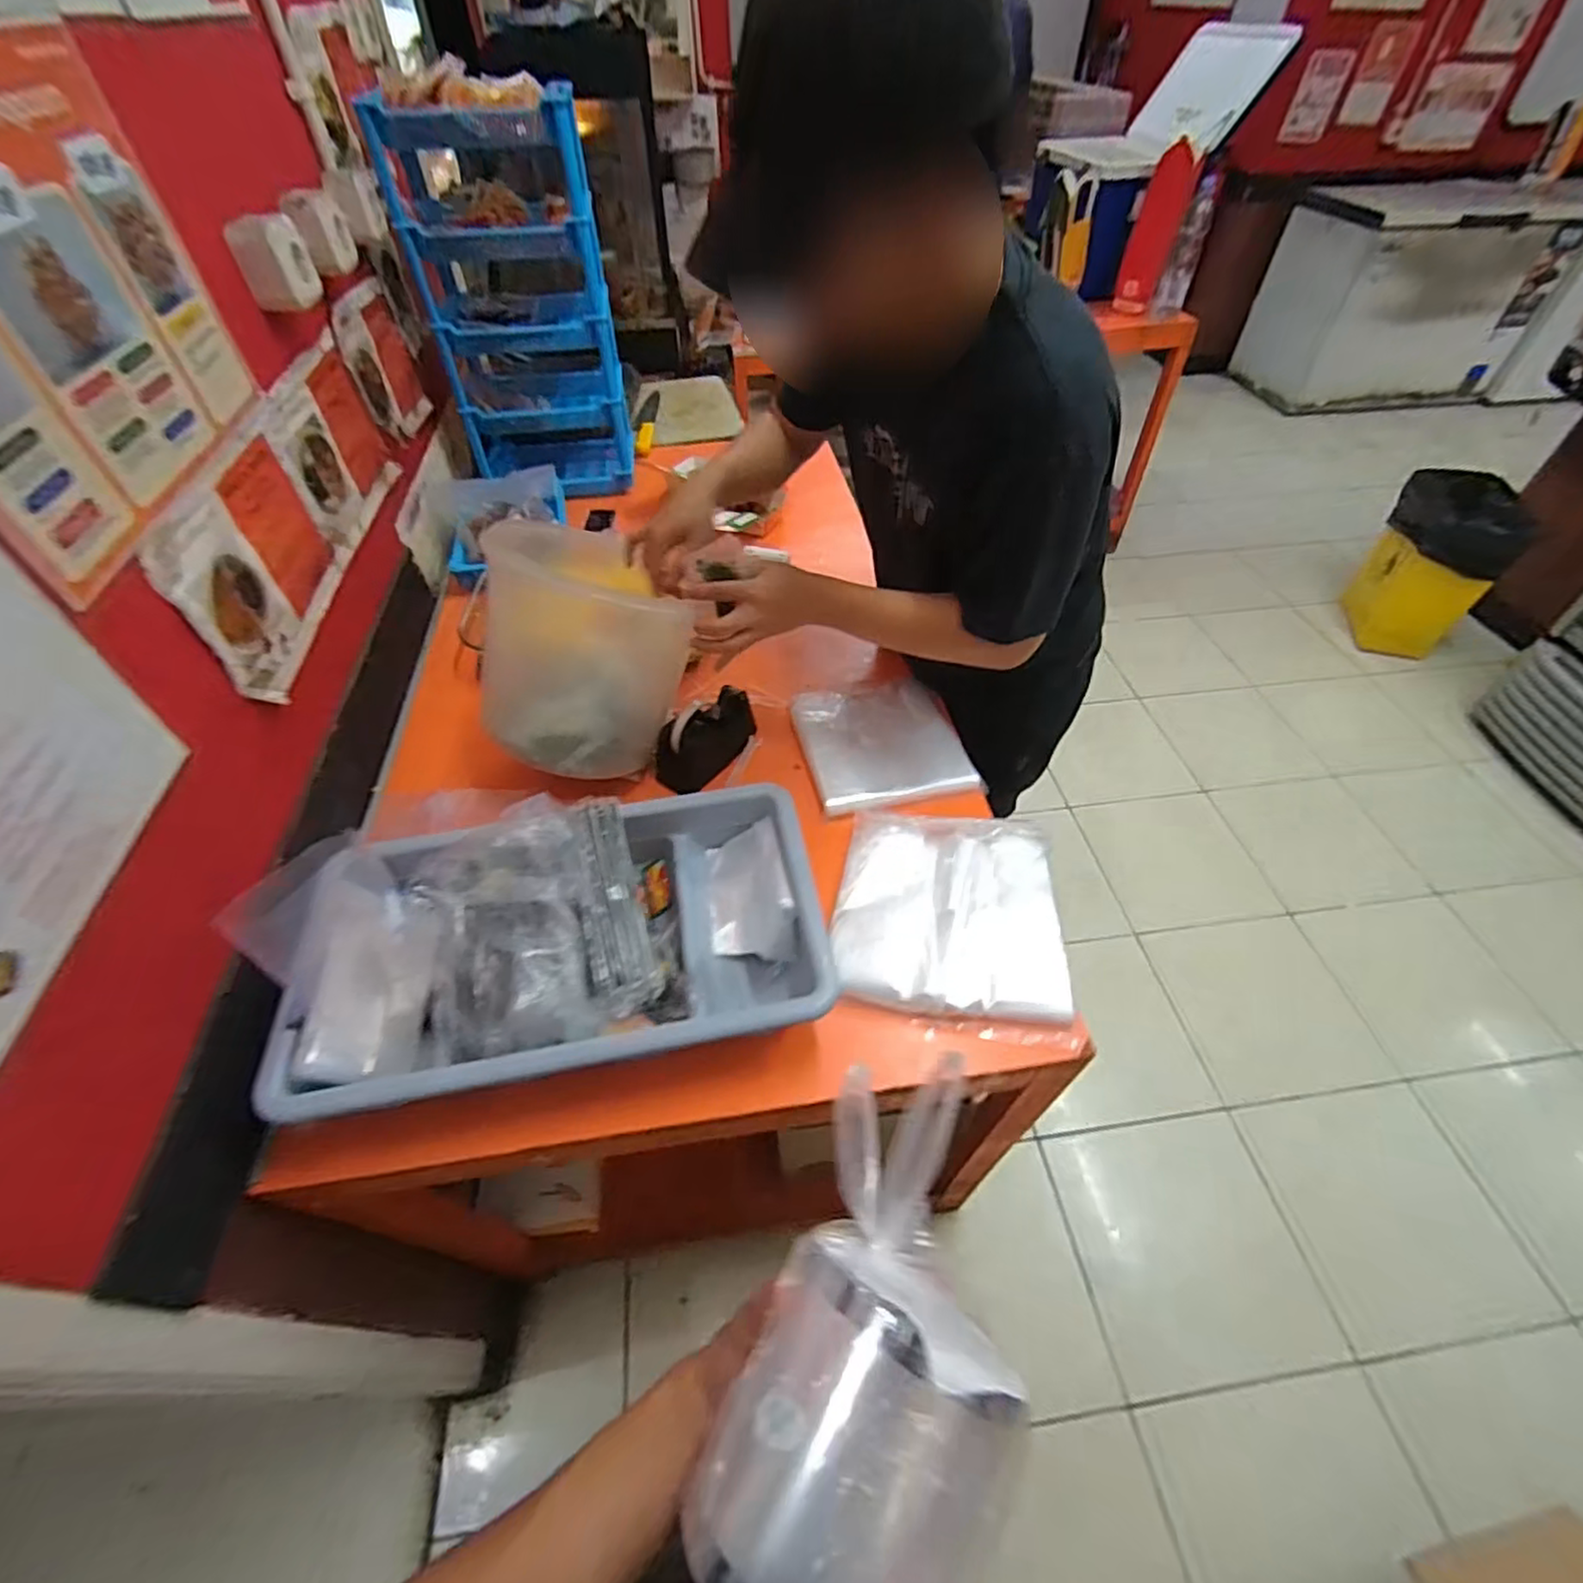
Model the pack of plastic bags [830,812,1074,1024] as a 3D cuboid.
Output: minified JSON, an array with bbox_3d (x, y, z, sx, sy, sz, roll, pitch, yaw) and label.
[{"bbox_3d":[0.178,0.122,0.773,0.248,0.039,0.250,7,50,6],"label":"pack of plastic bags"}]

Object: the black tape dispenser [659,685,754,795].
[{"bbox_3d":[-0.115,-0.075,0.930,0.070,0.063,0.172,27,55,21],"label":"black tape dispenser"}]

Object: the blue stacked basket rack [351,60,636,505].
[{"bbox_3d":[-0.504,-0.910,1.294,0.303,0.589,0.275,-10,50,-8],"label":"blue stacked basket rack"}]

